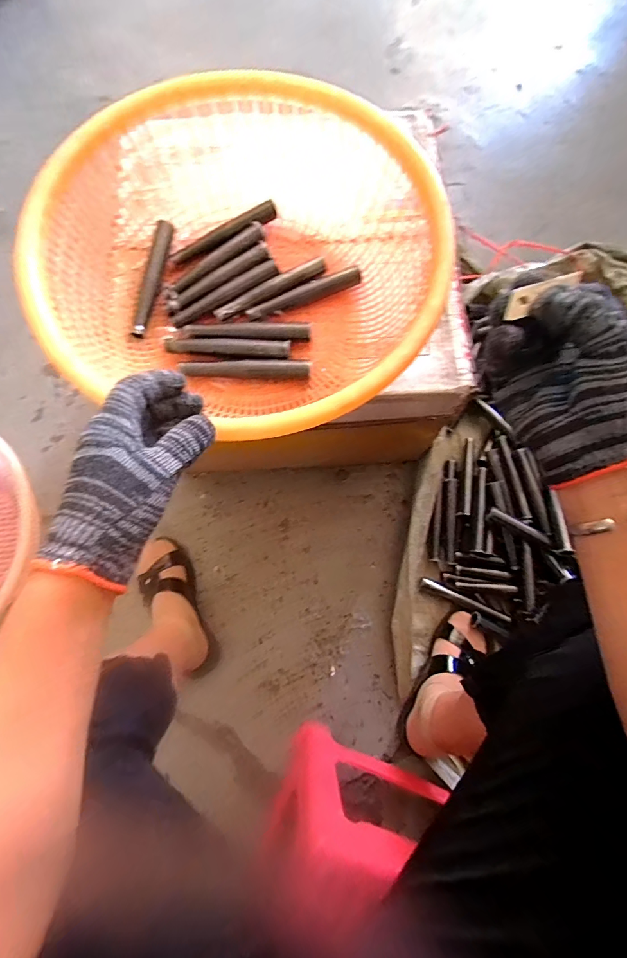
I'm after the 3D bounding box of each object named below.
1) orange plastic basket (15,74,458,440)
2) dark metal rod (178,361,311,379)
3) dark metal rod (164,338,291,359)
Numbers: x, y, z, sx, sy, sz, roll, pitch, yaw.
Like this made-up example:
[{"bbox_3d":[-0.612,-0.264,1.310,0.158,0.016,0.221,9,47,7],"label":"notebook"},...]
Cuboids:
[{"bbox_3d":[-0.067,-0.227,0.441,0.400,0.133,0.381,0,79,-1],"label":"orange plastic basket"},{"bbox_3d":[-0.080,-0.129,0.467,0.151,0.019,0.017,2,77,0],"label":"dark metal rod"},{"bbox_3d":[-0.099,-0.155,0.467,0.143,0.013,0.020,4,77,0],"label":"dark metal rod"}]

